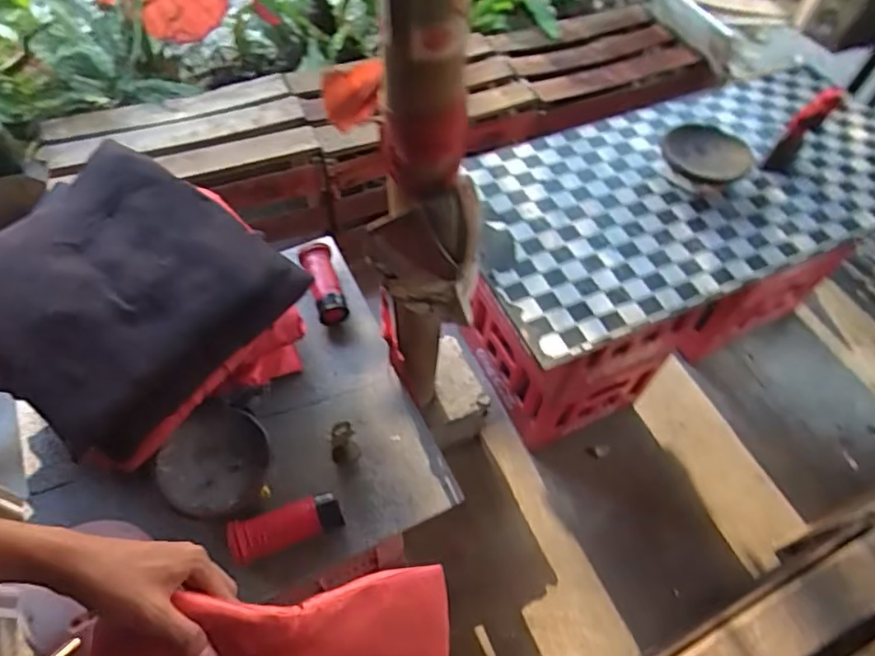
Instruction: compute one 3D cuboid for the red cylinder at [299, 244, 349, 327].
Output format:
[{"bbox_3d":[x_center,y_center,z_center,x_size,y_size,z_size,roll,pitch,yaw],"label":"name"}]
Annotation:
[{"bbox_3d":[-0.214,-0.090,1.070,0.055,0.064,0.158,-15,58,-13],"label":"red cylinder"}]

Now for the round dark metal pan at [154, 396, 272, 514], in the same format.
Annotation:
[{"bbox_3d":[-0.330,0.199,0.853,0.146,0.034,0.158,3,76,-12],"label":"round dark metal pan"}]

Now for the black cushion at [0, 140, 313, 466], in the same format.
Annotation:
[{"bbox_3d":[-0.415,-0.053,0.752,0.339,0.111,0.330,28,59,15],"label":"black cushion"}]

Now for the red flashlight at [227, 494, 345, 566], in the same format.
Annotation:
[{"bbox_3d":[-0.218,0.294,0.835,0.159,0.058,0.051,-14,58,-12],"label":"red flashlight"}]

